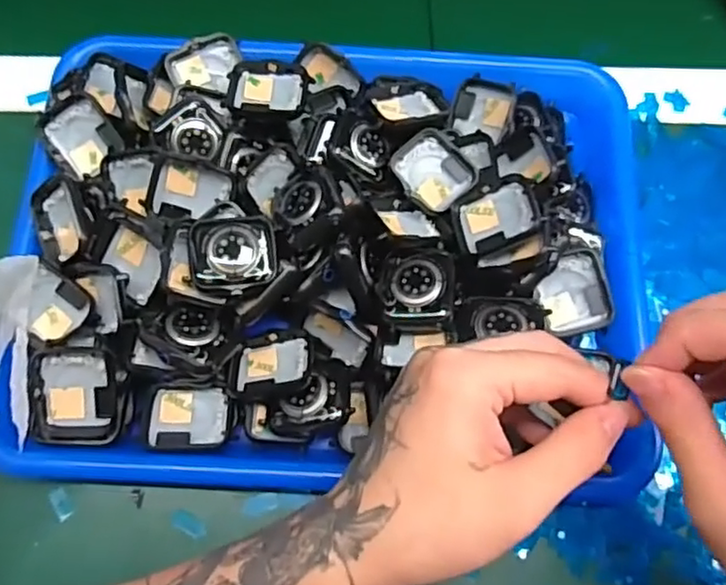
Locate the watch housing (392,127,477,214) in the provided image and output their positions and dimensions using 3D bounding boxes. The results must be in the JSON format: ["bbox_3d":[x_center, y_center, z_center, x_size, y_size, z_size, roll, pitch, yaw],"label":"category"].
[{"bbox_3d":[0.039,-0.066,0.353,0.038,0.011,0.045,-40,76,-13],"label":"watch housing"}]

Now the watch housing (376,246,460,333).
[{"bbox_3d":[0.027,-0.003,0.320,0.037,0.008,0.045,9,71,2],"label":"watch housing"}]

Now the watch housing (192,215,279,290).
[{"bbox_3d":[-0.064,-0.020,0.315,0.040,0.009,0.038,-5,71,-3],"label":"watch housing"}]

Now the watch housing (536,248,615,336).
[{"bbox_3d":[0.110,0.000,0.335,0.034,0.010,0.042,-15,85,19],"label":"watch housing"}]

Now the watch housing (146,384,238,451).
[{"bbox_3d":[-0.085,0.062,0.321,0.043,0.010,0.032,0,71,-1],"label":"watch housing"}]

